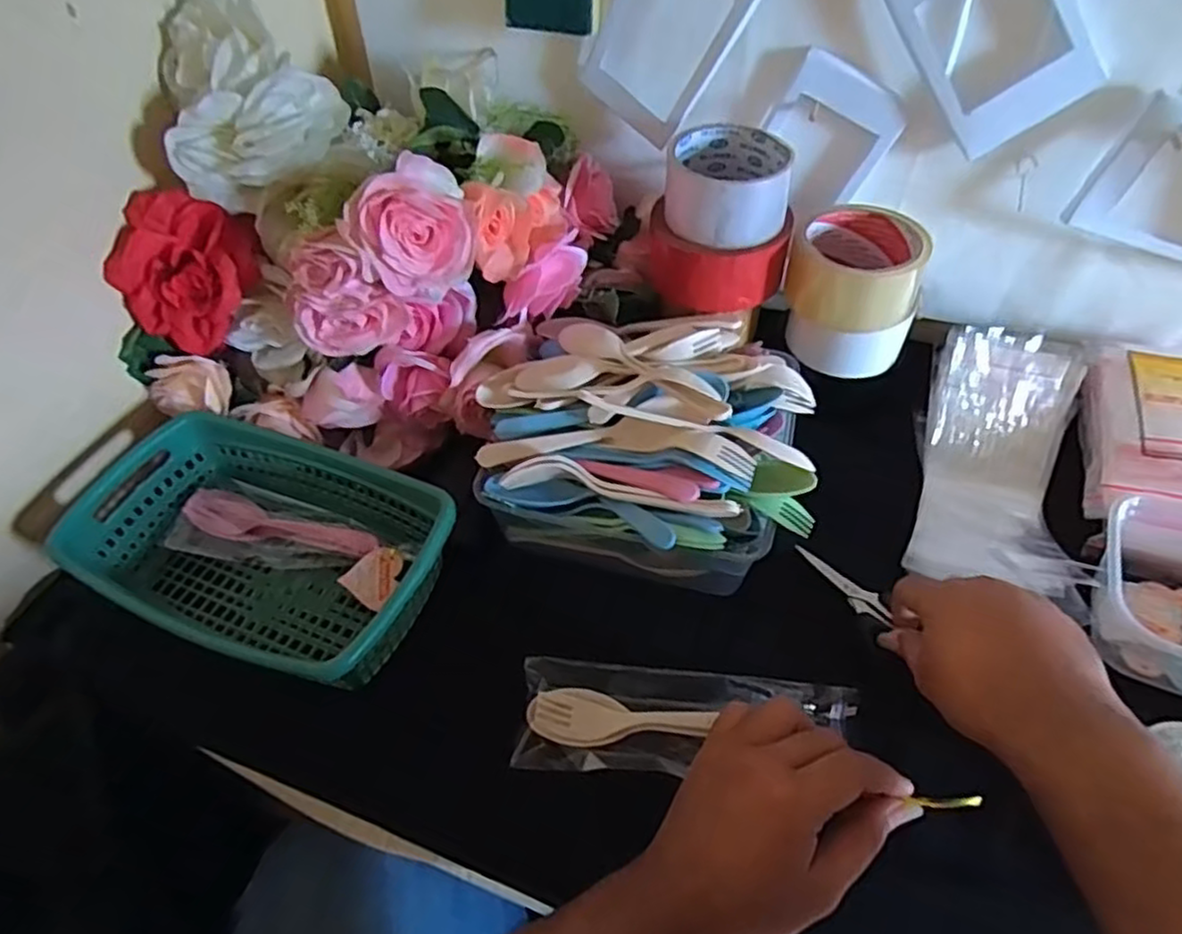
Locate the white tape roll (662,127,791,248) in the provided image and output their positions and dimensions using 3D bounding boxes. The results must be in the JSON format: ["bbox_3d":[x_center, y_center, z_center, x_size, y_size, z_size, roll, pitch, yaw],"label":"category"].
[{"bbox_3d":[0.098,-0.203,0.514,0.086,0.051,0.084,-1,48,1],"label":"white tape roll"}]

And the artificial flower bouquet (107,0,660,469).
[{"bbox_3d":[-0.145,-0.170,0.528,0.306,0.243,0.276,18,51,17],"label":"artificial flower bouquet"}]

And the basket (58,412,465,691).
[{"bbox_3d":[-0.220,0.060,0.483,0.248,0.083,0.138,20,52,19],"label":"basket"}]

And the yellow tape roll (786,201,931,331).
[{"bbox_3d":[0.199,-0.148,0.533,0.091,0.058,0.091,-1,48,1],"label":"yellow tape roll"}]

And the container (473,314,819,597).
[{"bbox_3d":[0.038,-0.019,0.500,0.215,0.106,0.176,6,49,7],"label":"container"}]

